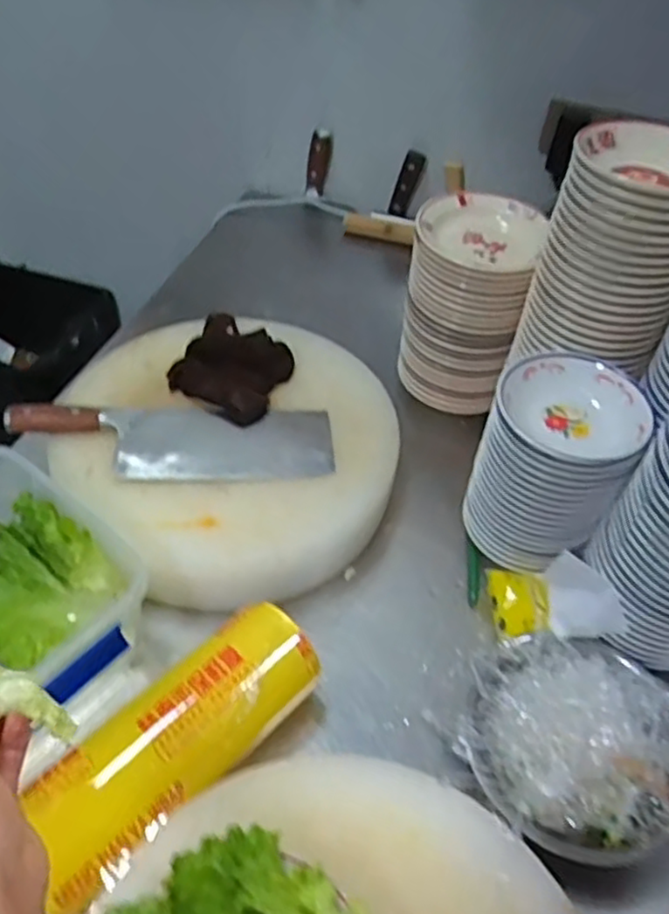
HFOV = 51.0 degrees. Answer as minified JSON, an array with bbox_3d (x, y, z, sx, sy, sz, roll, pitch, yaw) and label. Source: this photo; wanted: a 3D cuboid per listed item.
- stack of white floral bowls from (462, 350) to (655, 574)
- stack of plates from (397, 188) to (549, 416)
[{"bbox_3d":[0.211,0.010,0.696,0.133,0.176,0.130,21,49,15],"label":"stack of white floral bowls"},{"bbox_3d":[0.155,-0.178,0.852,0.137,0.220,0.144,14,48,9],"label":"stack of plates"}]

